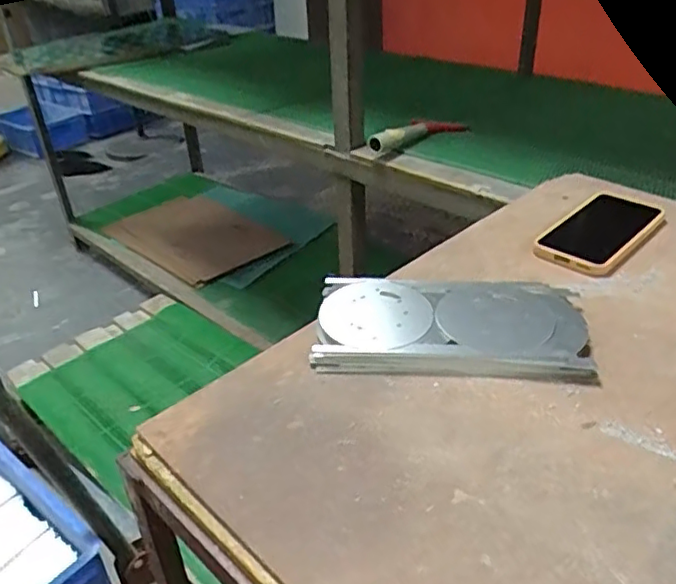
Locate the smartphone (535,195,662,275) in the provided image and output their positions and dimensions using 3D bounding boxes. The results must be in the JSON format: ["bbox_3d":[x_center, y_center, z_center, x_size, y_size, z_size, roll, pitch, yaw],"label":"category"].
[{"bbox_3d":[0.277,-0.065,0.659,0.083,0.010,0.162,27,45,36],"label":"smartphone"}]

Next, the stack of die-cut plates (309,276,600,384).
[{"bbox_3d":[0.094,0.025,0.527,0.218,0.022,0.117,2,35,7],"label":"stack of die-cut plates"}]

